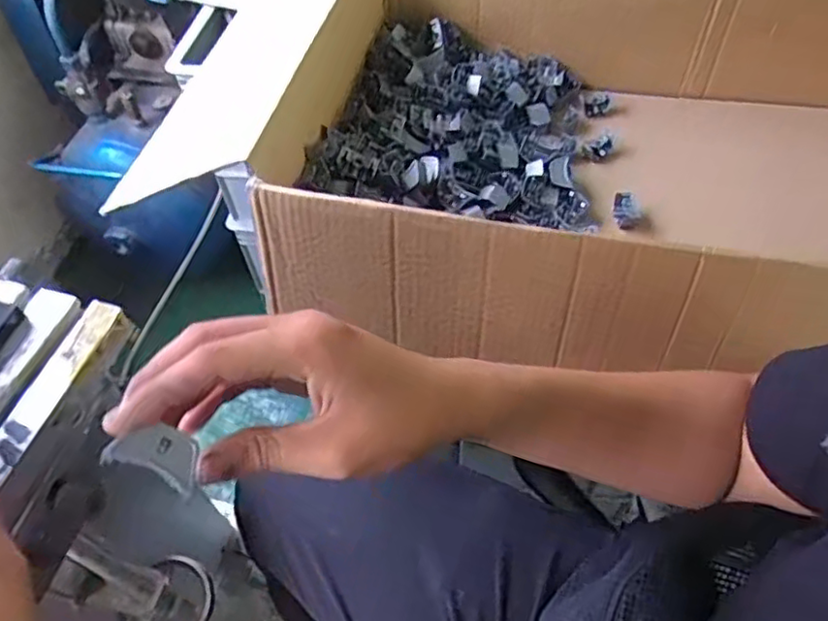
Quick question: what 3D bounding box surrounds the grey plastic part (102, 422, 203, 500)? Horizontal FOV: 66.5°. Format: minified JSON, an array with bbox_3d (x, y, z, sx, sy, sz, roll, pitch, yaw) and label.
[{"bbox_3d":[-0.106,0.059,0.263,0.038,0.006,0.023,33,61,-22],"label":"grey plastic part"}]

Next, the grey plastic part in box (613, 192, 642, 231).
[{"bbox_3d":[0.224,-0.105,0.665,0.020,0.024,0.034,-7,53,-3],"label":"grey plastic part in box"}]

